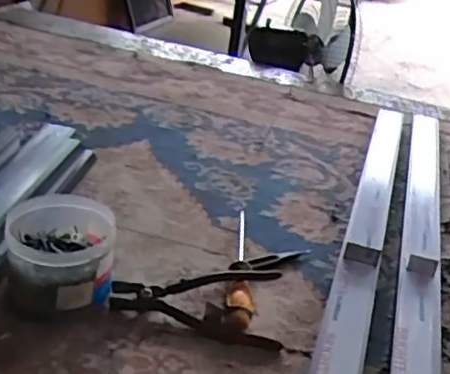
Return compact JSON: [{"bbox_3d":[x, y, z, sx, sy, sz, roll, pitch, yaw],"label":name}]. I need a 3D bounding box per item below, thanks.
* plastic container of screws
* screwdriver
[{"bbox_3d":[-0.180,0.078,0.705,0.114,0.091,0.107,-1,29,-15],"label":"plastic container of screws"},{"bbox_3d":[0.020,0.090,0.793,0.030,0.029,0.256,7,28,-1],"label":"screwdriver"}]

